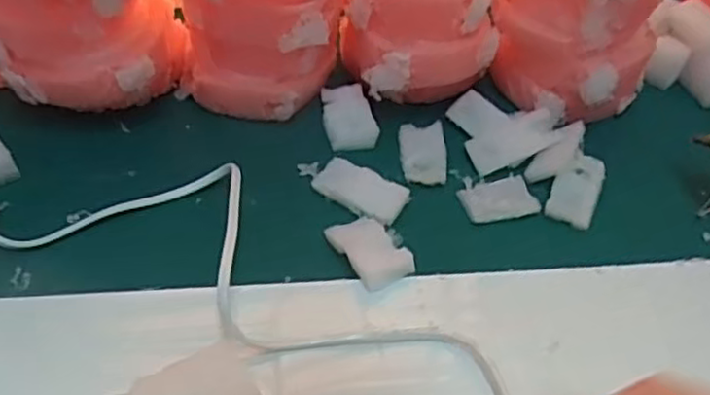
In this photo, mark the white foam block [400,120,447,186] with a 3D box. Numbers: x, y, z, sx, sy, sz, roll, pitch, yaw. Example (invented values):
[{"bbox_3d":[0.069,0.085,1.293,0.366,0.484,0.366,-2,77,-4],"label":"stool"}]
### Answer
[{"bbox_3d":[0.044,-0.030,0.457,0.028,0.007,0.050,2,45,-5],"label":"white foam block"}]

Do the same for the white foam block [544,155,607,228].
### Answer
[{"bbox_3d":[0.138,-0.007,0.444,0.027,0.011,0.053,21,46,14],"label":"white foam block"}]

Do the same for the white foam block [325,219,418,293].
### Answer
[{"bbox_3d":[0.008,0.027,0.388,0.028,0.011,0.049,-21,51,-26],"label":"white foam block"}]

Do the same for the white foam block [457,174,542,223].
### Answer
[{"bbox_3d":[0.088,0.000,0.434,0.043,0.006,0.028,-10,47,-16],"label":"white foam block"}]

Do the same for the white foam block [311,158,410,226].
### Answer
[{"bbox_3d":[0.003,-0.005,0.427,0.056,0.010,0.027,28,48,20],"label":"white foam block"}]

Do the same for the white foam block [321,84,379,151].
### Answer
[{"bbox_3d":[-0.005,-0.056,0.473,0.032,0.011,0.056,-4,46,-11],"label":"white foam block"}]

